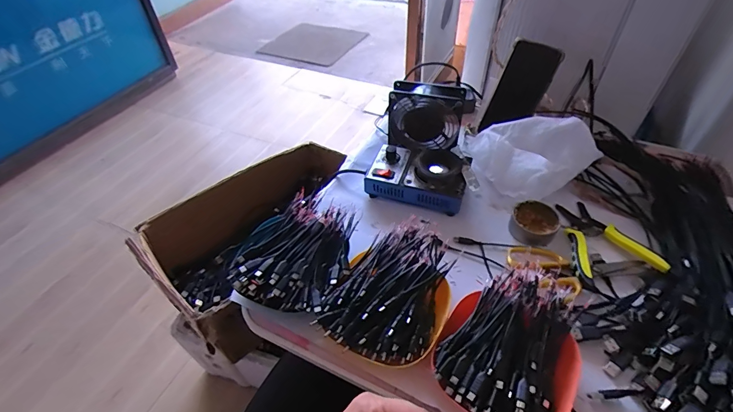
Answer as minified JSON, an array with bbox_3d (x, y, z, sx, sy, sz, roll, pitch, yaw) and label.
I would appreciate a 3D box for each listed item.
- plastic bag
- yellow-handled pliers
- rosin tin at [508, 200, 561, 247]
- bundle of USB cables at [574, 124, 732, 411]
[{"bbox_3d":[0.254,-0.091,0.605,0.132,0.089,0.145,-16,49,-11],"label":"plastic bag"},{"bbox_3d":[0.314,0.044,0.532,0.111,0.029,0.141,-8,48,-4],"label":"yellow-handled pliers"},{"bbox_3d":[0.242,0.022,0.549,0.062,0.034,0.060,-2,47,2],"label":"rosin tin"},{"bbox_3d":[0.383,0.066,0.480,0.194,0.050,0.476,16,51,17],"label":"bundle of USB cables"}]

